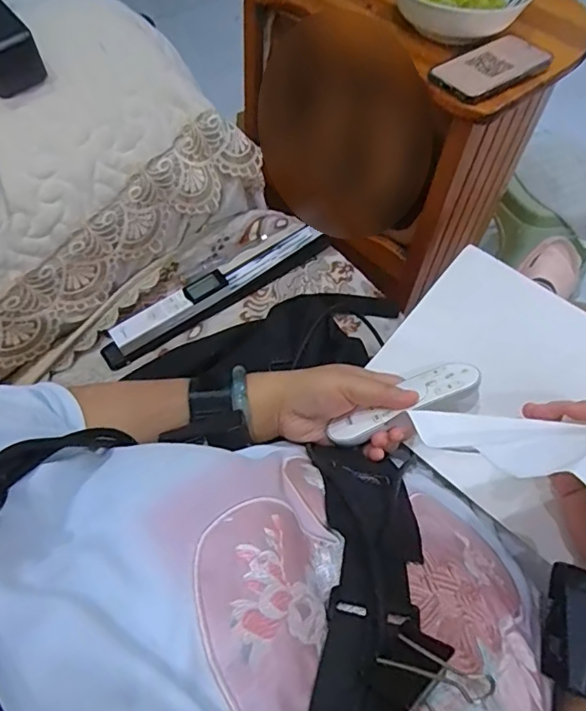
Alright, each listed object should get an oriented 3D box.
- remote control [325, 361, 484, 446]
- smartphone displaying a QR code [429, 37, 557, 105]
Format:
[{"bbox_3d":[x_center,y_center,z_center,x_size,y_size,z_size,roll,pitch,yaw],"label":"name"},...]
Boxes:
[{"bbox_3d":[0.097,0.043,0.447,0.130,0.020,0.041,-23,36,1],"label":"remote control"},{"bbox_3d":[0.243,-0.348,0.635,0.155,0.012,0.075,-32,64,-21],"label":"smartphone displaying a QR code"}]

